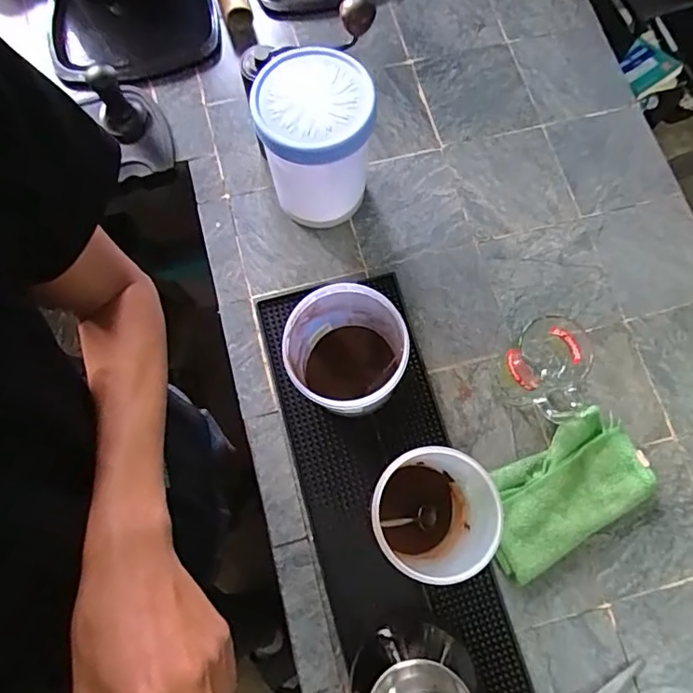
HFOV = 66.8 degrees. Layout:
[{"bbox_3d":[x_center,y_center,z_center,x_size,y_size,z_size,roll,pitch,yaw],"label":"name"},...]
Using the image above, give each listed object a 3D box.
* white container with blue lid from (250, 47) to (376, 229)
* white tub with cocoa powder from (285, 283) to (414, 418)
[{"bbox_3d":[-0.036,-0.229,0.613,0.115,0.175,0.127,-14,74,-4],"label":"white container with blue lid"},{"bbox_3d":[-0.001,0.017,0.553,0.111,0.146,0.114,0,74,0],"label":"white tub with cocoa powder"}]

